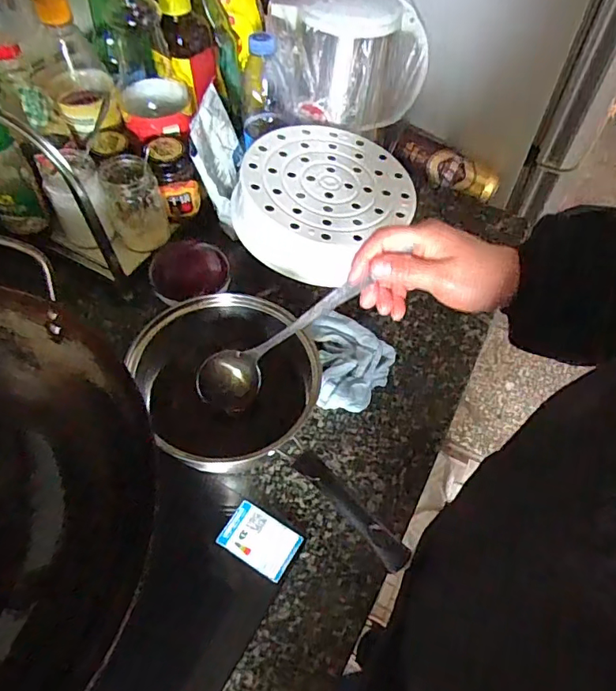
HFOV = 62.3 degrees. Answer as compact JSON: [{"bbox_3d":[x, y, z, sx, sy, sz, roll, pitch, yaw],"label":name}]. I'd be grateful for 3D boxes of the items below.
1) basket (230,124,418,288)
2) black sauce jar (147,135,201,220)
[{"bbox_3d":[0.024,-0.187,0.643,0.230,0.063,0.217,-37,65,-22],"label":"basket"},{"bbox_3d":[-0.175,-0.215,0.653,0.053,0.082,0.063,-32,64,-20],"label":"black sauce jar"}]

